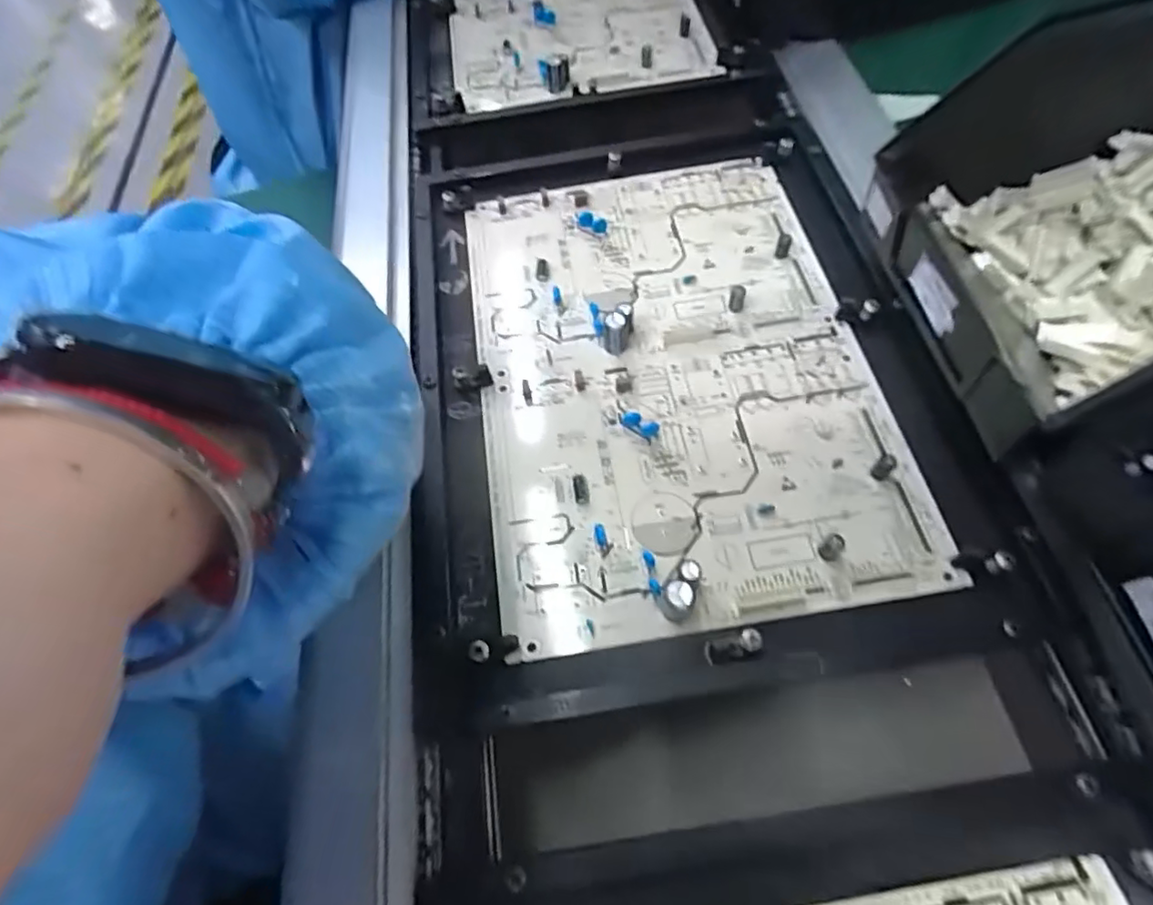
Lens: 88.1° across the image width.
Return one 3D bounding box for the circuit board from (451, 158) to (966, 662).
[{"bbox_3d":[0.047,-0.052,0.315,0.194,0.017,0.281,-9,60,-1],"label":"circuit board"}]

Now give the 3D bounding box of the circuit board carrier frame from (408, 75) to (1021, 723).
[{"bbox_3d":[0.036,-0.074,0.327,0.248,0.018,0.377,-8,60,0],"label":"circuit board carrier frame"}]

